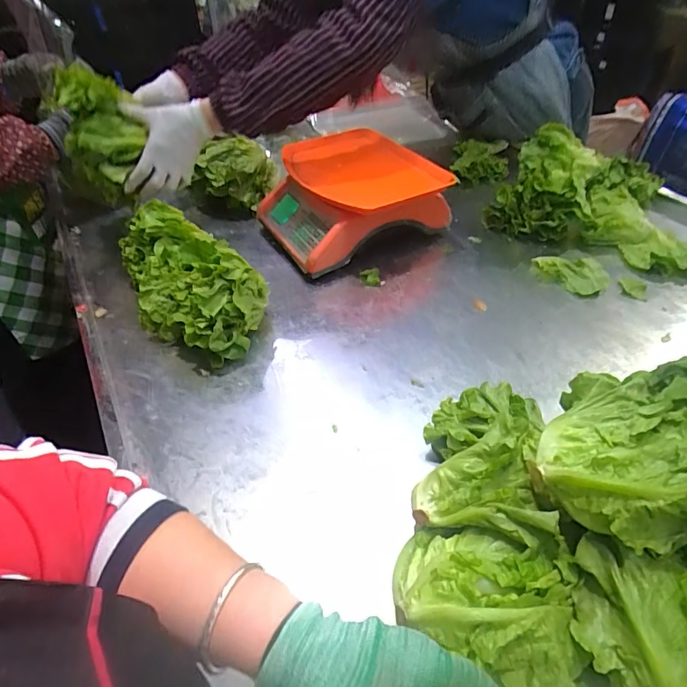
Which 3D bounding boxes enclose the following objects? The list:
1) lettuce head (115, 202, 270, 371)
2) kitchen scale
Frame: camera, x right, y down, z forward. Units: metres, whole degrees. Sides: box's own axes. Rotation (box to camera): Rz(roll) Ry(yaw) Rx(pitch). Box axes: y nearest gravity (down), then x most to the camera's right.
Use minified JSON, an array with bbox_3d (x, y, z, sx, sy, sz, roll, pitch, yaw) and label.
[{"bbox_3d":[-0.236,-0.090,0.697,0.279,0.123,0.141,33,54,32],"label":"lettuce head"},{"bbox_3d":[0.010,-0.274,0.864,0.304,0.131,0.274,-16,45,-14],"label":"kitchen scale"}]

